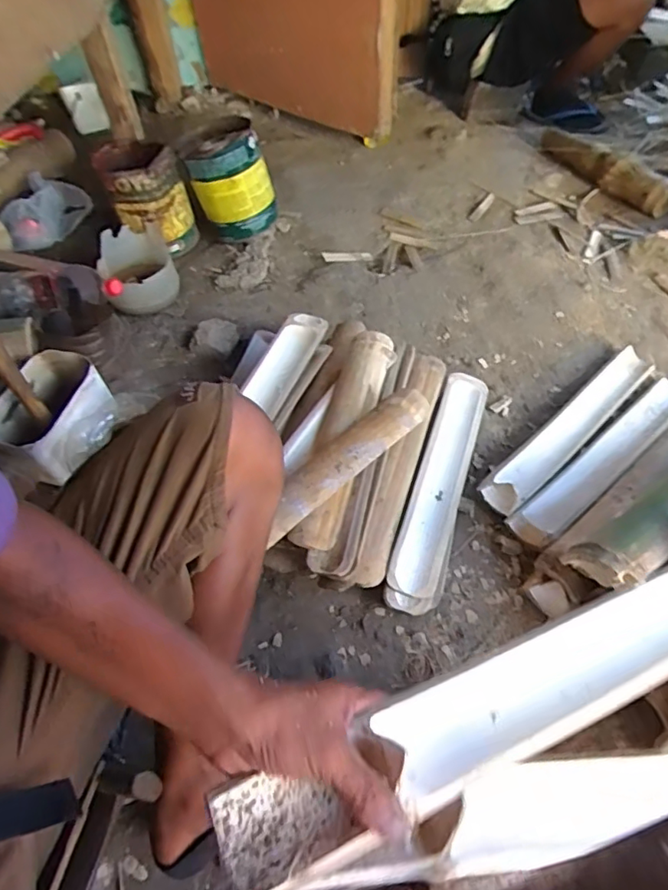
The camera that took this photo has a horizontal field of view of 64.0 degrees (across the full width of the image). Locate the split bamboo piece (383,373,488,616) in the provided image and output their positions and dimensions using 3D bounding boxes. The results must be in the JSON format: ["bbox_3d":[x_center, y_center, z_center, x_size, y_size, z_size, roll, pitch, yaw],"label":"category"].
[{"bbox_3d":[0.163,0.053,0.814,0.075,0.050,0.410,14,56,13],"label":"split bamboo piece"}]

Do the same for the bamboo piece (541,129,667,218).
[{"bbox_3d":[0.663,-0.713,1.356,0.064,0.070,0.437,-28,57,-17],"label":"bamboo piece"}]

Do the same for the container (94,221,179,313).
[{"bbox_3d":[-0.423,-0.379,1.142,0.145,0.111,0.190,-23,56,-14],"label":"container"}]

